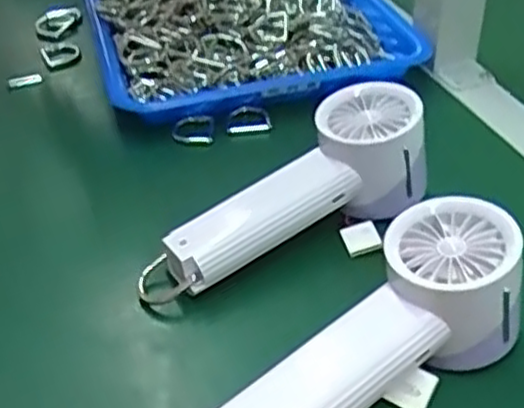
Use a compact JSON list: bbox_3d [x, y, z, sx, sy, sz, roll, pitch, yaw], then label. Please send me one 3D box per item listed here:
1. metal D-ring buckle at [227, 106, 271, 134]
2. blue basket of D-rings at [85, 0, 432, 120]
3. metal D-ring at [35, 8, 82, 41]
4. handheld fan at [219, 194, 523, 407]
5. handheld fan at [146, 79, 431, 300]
[{"bbox_3d":[-0.011,-0.060,0.541,0.033,0.009,0.024,-12,40,-11],"label":"metal D-ring buckle"},{"bbox_3d":[-0.017,-0.176,0.645,0.257,0.053,0.282,-12,40,-11],"label":"blue basket of D-rings"},{"bbox_3d":[-0.183,-0.164,0.671,0.044,0.026,0.014,-31,47,-30],"label":"metal D-ring"},{"bbox_3d":[0.055,0.065,0.355,0.167,0.053,0.066,-34,46,-12],"label":"handheld fan"},{"bbox_3d":[0.013,-0.001,0.439,0.192,0.056,0.063,-31,45,-11],"label":"handheld fan"}]

